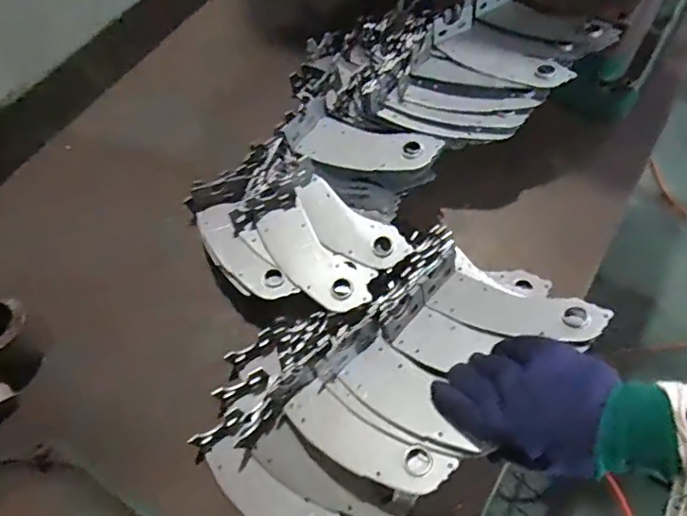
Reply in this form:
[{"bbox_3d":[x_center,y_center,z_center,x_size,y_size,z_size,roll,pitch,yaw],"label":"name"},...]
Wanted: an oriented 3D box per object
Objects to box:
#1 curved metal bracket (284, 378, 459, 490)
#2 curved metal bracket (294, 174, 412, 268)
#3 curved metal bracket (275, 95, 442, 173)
[{"bbox_3d":[0.019,0.177,0.531,0.171,0.009,0.054,20,64,28],"label":"curved metal bracket"},{"bbox_3d":[0.003,-0.041,0.659,0.157,0.013,0.059,34,69,21],"label":"curved metal bracket"},{"bbox_3d":[0.021,-0.143,0.684,0.186,0.032,0.089,27,66,18],"label":"curved metal bracket"}]

